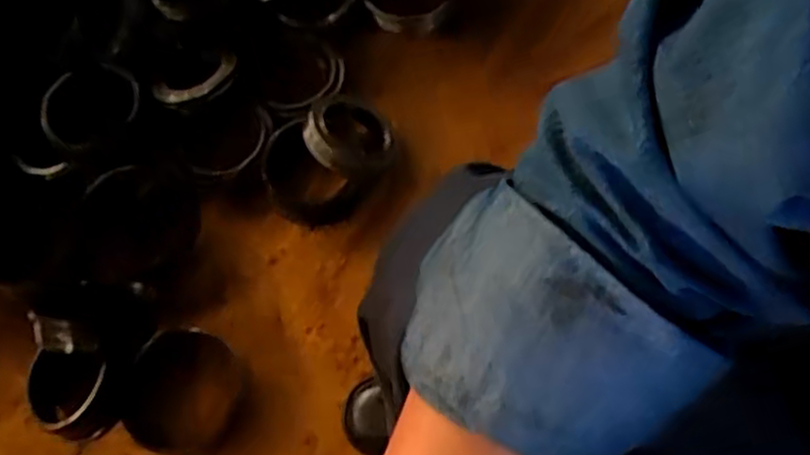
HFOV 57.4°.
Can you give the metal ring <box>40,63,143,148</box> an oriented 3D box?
[{"bbox_3d":[-0.381,-0.148,0.893,0.122,0.017,0.086,-26,98,-5],"label":"metal ring"}]

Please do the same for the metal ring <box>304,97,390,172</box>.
[{"bbox_3d":[-0.065,-0.101,0.828,0.098,0.062,0.090,-1,67,2],"label":"metal ring"}]

